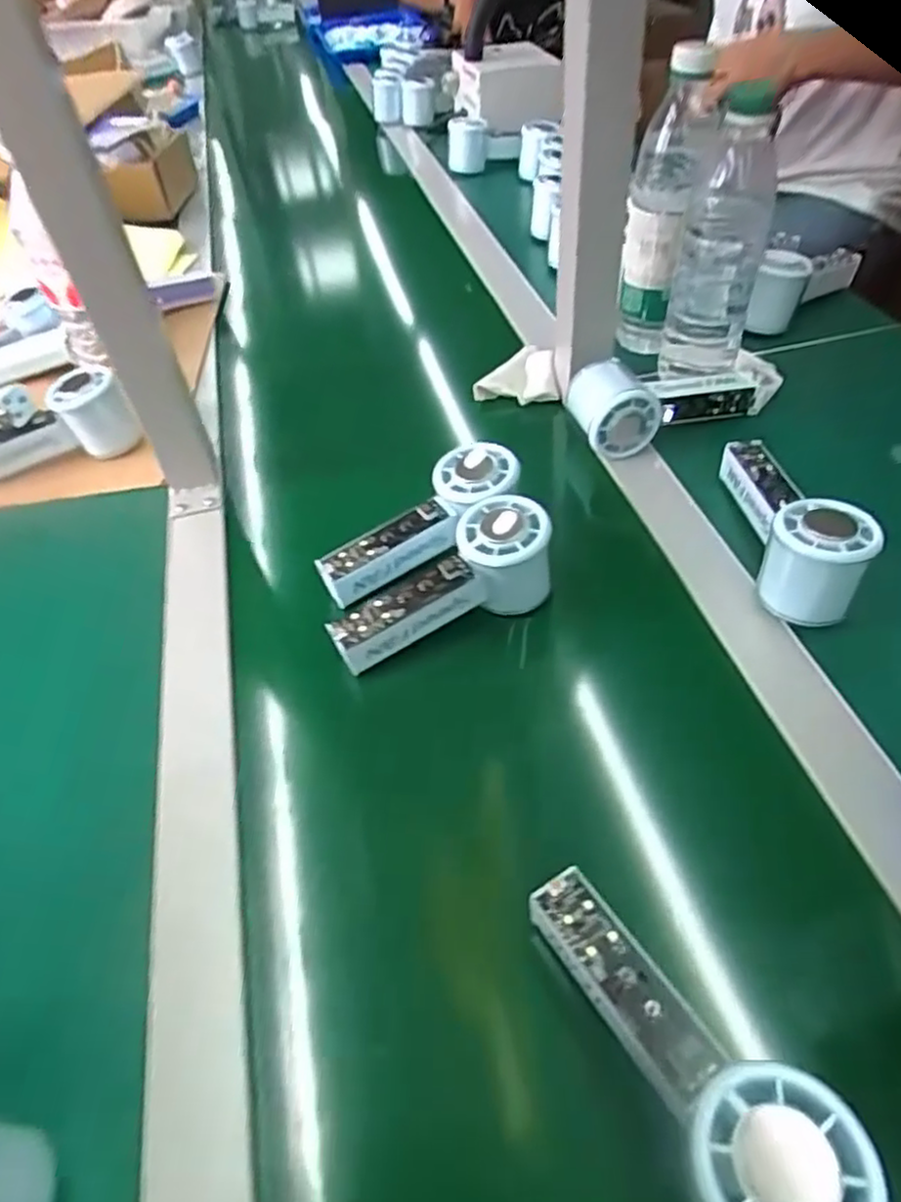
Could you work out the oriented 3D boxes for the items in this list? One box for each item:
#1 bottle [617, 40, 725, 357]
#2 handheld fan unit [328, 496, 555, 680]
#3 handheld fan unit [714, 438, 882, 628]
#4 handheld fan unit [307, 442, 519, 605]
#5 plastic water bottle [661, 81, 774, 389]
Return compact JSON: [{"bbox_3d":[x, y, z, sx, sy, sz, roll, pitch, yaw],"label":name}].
[{"bbox_3d":[0.177,-0.318,0.584,0.058,0.213,0.072,9,50,14],"label":"bottle"},{"bbox_3d":[-0.007,-0.012,0.437,0.141,0.060,0.049,-19,49,-11],"label":"handheld fan unit"},{"bbox_3d":[0.216,-0.059,0.448,0.053,0.053,0.149,-2,48,4],"label":"handheld fan unit"},{"bbox_3d":[-0.019,-0.051,0.468,0.150,0.041,0.045,-40,54,-5],"label":"handheld fan unit"},{"bbox_3d":[0.205,-0.264,0.543,0.064,0.196,0.079,9,50,14],"label":"plastic water bottle"}]

